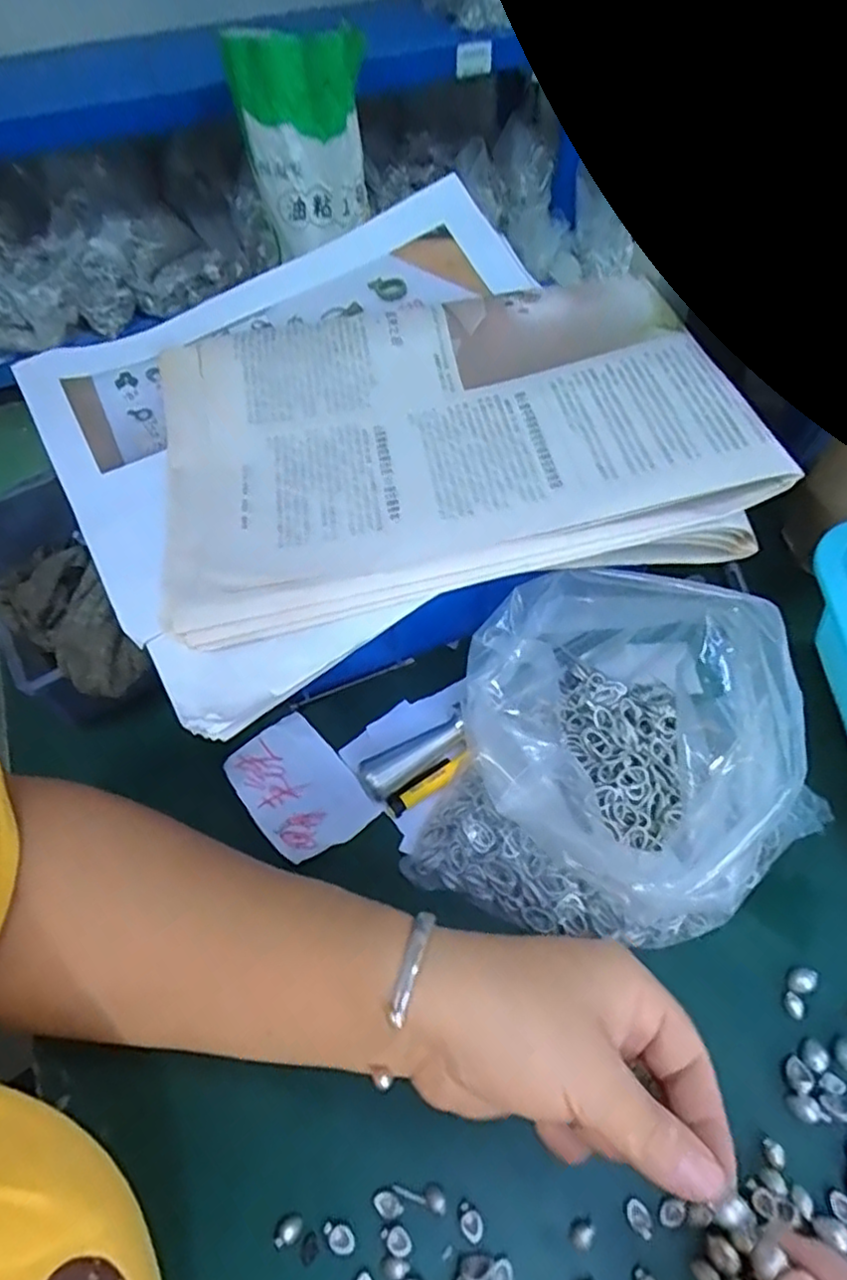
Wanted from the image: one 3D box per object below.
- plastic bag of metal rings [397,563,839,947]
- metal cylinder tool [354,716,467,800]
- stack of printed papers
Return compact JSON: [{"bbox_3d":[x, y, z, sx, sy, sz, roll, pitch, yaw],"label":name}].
[{"bbox_3d":[0.102,0.052,0.309,0.176,0.093,0.167,18,59,13],"label":"plastic bag of metal rings"},{"bbox_3d":[-0.005,0.060,0.347,0.061,0.016,0.019,-33,62,-18],"label":"metal cylinder tool"},{"bbox_3d":[-0.023,-0.116,0.346,0.305,0.039,0.278,-23,59,-12],"label":"stack of printed papers"}]

